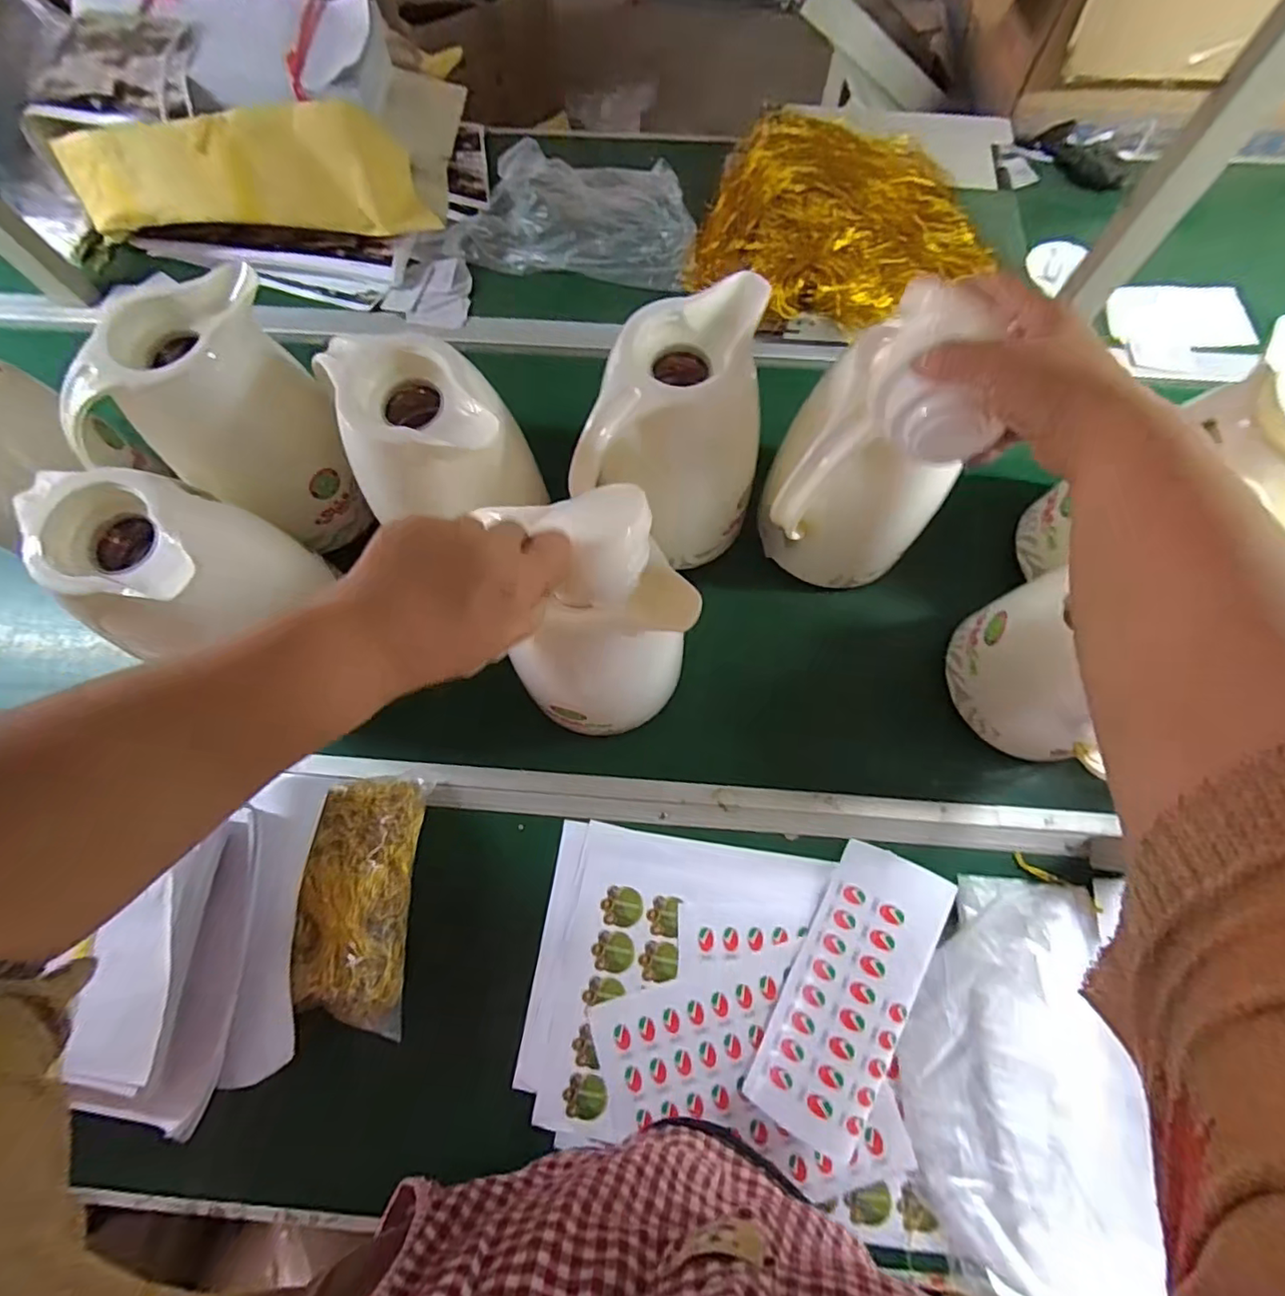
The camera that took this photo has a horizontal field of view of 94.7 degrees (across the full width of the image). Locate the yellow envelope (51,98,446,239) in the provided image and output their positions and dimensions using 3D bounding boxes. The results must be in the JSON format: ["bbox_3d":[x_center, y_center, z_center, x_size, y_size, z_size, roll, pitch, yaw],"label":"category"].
[{"bbox_3d":[-0.432,-0.518,0.647,0.360,0.112,0.043,-9,51,-10],"label":"yellow envelope"}]

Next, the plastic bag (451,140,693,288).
[{"bbox_3d":[-0.085,-0.554,0.724,0.299,0.094,0.155,7,73,2],"label":"plastic bag"}]

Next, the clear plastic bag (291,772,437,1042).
[{"bbox_3d":[-0.233,0.208,0.496,0.092,0.030,0.200,20,60,-41],"label":"clear plastic bag"}]

